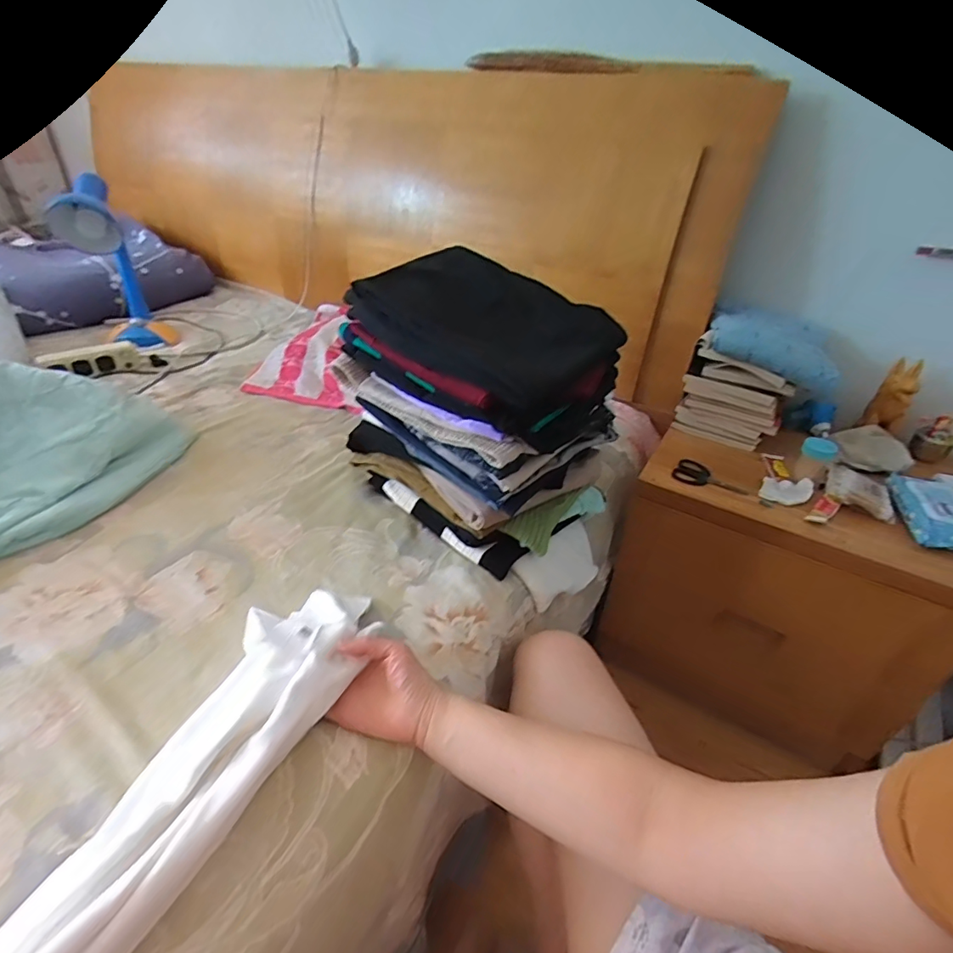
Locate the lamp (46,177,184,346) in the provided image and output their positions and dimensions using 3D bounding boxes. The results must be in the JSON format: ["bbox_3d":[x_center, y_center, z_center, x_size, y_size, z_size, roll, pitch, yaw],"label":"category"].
[{"bbox_3d":[-0.812,-0.468,1.149,0.167,0.342,0.193,-17,40,-27],"label":"lamp"}]

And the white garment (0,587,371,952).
[{"bbox_3d":[-0.249,0.271,0.400,0.112,0.067,0.516,18,37,18],"label":"white garment"}]

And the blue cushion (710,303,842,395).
[{"bbox_3d":[0.503,-0.221,0.857,0.209,0.074,0.158,11,36,10],"label":"blue cushion"}]

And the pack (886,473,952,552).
[{"bbox_3d":[0.677,0.050,0.755,0.100,0.031,0.151,14,37,14],"label":"pack"}]

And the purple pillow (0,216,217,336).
[{"bbox_3d":[-1.044,-0.558,1.385,0.396,0.154,0.475,25,40,27],"label":"purple pillow"}]

